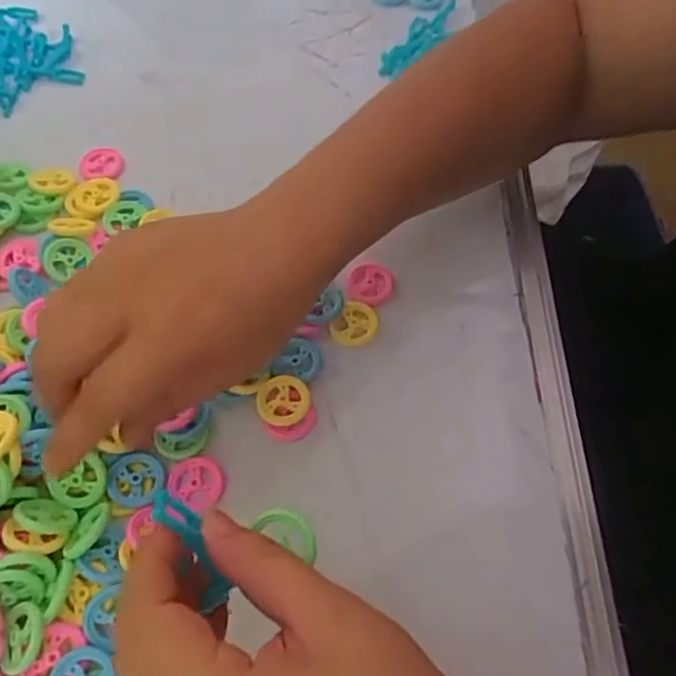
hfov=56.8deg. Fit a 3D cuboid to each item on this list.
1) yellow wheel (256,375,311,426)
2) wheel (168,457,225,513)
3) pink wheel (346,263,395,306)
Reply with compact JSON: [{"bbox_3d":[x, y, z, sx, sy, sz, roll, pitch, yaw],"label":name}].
[{"bbox_3d":[-0.030,0.036,0.352,0.030,0.008,0.028,0,61,0],"label":"yellow wheel"},{"bbox_3d":[-0.074,0.076,0.332,0.031,0.004,0.026,27,65,14],"label":"wheel"},{"bbox_3d":[0.020,-0.034,0.396,0.030,0.007,0.029,0,61,0],"label":"pink wheel"}]

